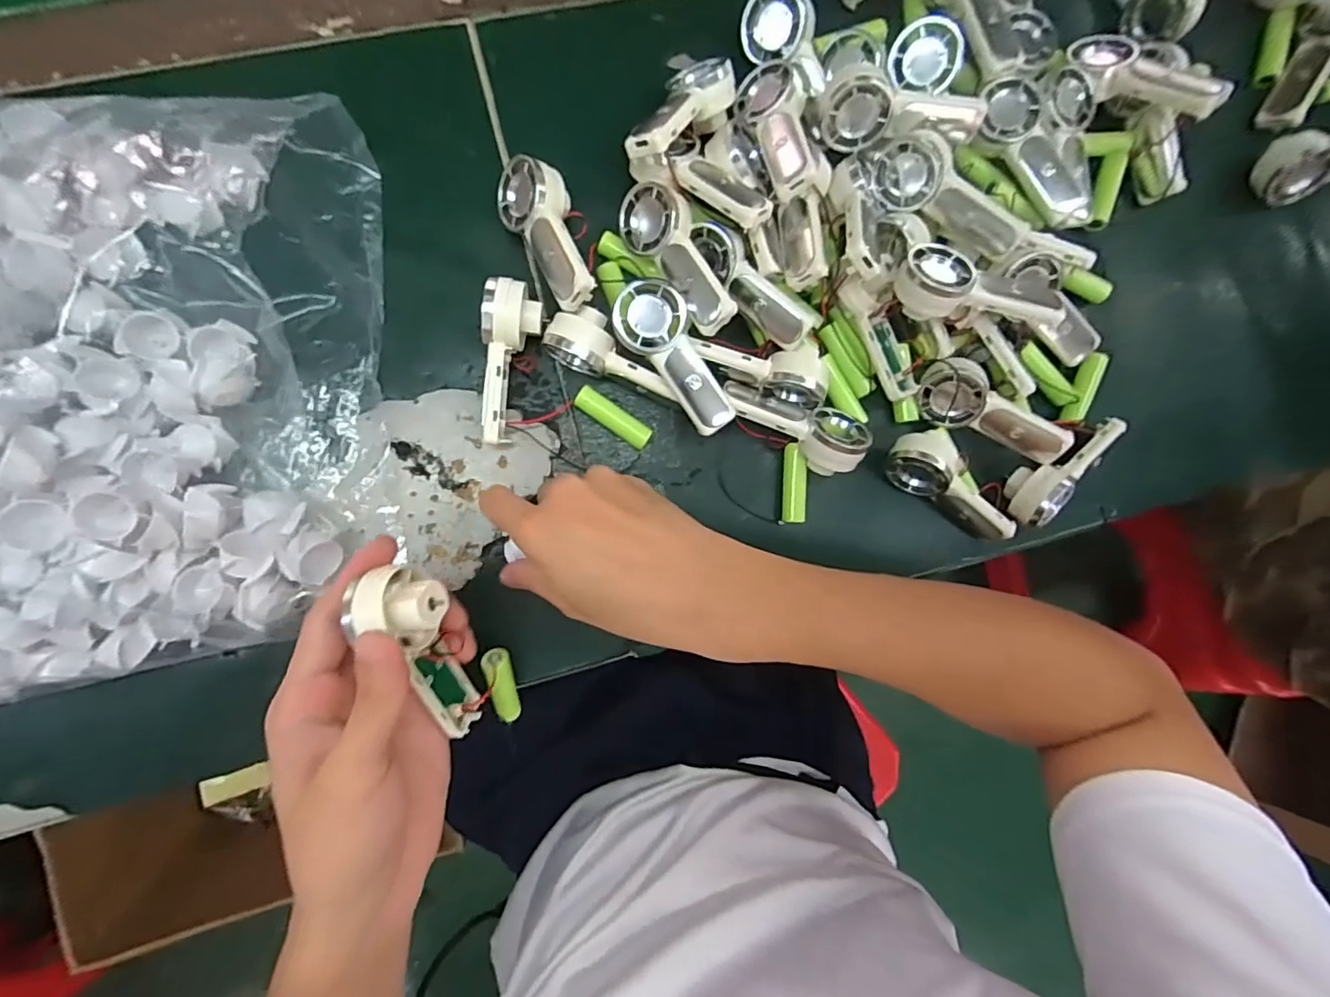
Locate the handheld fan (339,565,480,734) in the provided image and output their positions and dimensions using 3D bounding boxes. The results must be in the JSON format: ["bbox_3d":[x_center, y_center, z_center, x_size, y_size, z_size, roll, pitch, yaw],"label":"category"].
[{"bbox_3d":[-0.109,0.073,0.267,0.033,0.030,0.089,-14,120,-6],"label":"handheld fan"}]

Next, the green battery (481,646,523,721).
[{"bbox_3d":[-0.092,0.109,0.329,0.014,0.018,0.051,-8,124,-6],"label":"green battery"}]

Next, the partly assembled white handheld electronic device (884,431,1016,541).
[{"bbox_3d":[0.185,-0.011,0.366,0.092,0.038,0.041,31,86,-5],"label":"partly assembled white handheld electronic device"}]

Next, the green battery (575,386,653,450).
[{"bbox_3d":[-0.031,-0.048,0.349,0.049,0.015,0.015,33,85,-5],"label":"green battery"}]

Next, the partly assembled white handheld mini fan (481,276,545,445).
[{"bbox_3d":[-0.089,-0.075,0.328,0.029,0.040,0.087,9,88,-6],"label":"partly assembled white handheld mini fan"}]

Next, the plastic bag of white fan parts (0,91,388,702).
[{"bbox_3d":[-0.334,-0.046,0.281,0.380,0.090,0.293,-12,90,-7],"label":"plastic bag of white fan parts"}]

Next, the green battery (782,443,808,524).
[{"bbox_3d":[0.081,-0.009,0.362,0.014,0.014,0.048,1,89,-7],"label":"green battery"}]

